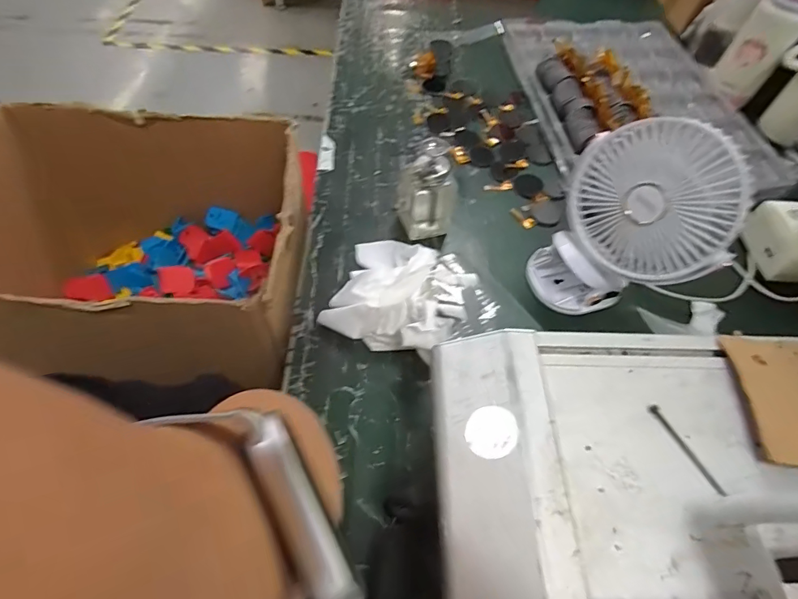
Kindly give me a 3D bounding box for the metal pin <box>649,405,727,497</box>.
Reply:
[{"bbox_3d":[0.179,0.092,0.272,0.006,0.004,0.060,-23,61,-15],"label":"metal pin"}]

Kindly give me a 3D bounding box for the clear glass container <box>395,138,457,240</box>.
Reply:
[{"bbox_3d":[0.033,-0.126,0.509,0.064,0.122,0.061,0,56,-3],"label":"clear glass container"}]

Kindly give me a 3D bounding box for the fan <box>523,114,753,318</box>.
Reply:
[{"bbox_3d":[0.231,-0.071,0.436,0.148,0.188,0.096,28,59,15],"label":"fan"}]

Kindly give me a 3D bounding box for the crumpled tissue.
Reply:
[{"bbox_3d":[0.006,-0.013,0.464,0.152,0.084,0.142,22,58,12],"label":"crumpled tissue"}]

